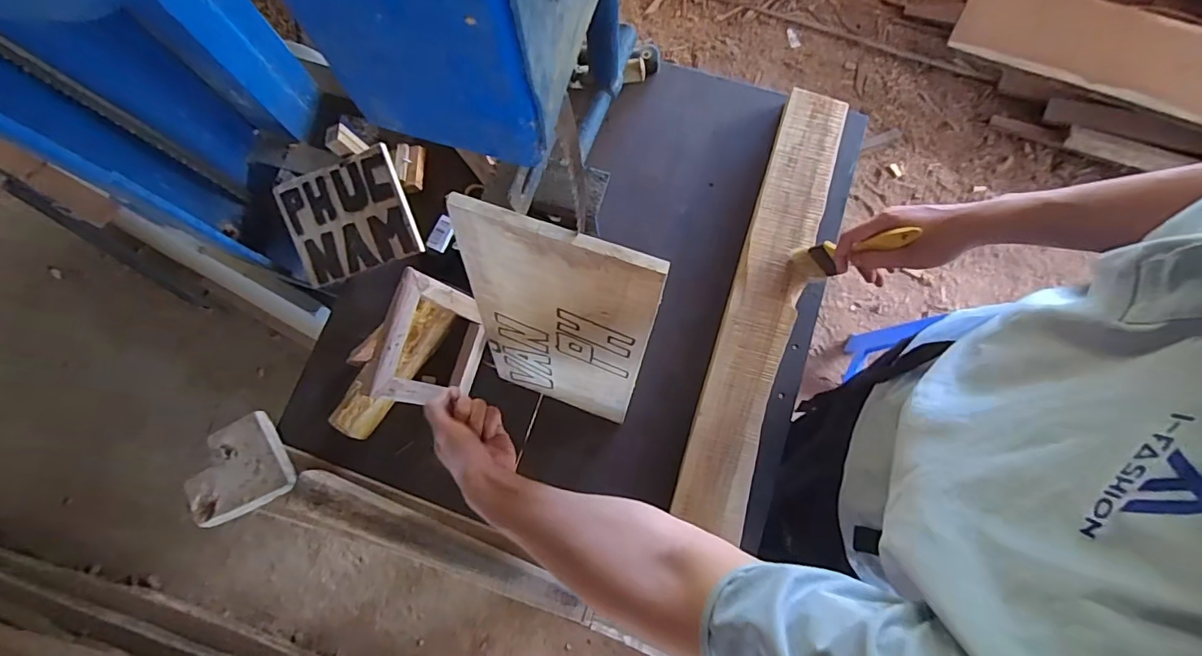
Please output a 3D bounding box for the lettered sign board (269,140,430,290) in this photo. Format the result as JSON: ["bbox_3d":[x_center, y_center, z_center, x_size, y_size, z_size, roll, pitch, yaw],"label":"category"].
[{"bbox_3d":[-0.352,-0.153,0.713,0.181,0.007,0.147,-16,100,10],"label":"lettered sign board"}]

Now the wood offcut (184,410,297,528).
[{"bbox_3d":[-0.465,0.179,0.646,0.121,0.025,0.112,-28,77,-5],"label":"wood offcut"}]

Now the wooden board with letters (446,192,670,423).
[{"bbox_3d":[-0.045,0.008,0.529,0.178,0.353,0.010,19,62,6],"label":"wooden board with letters"}]

